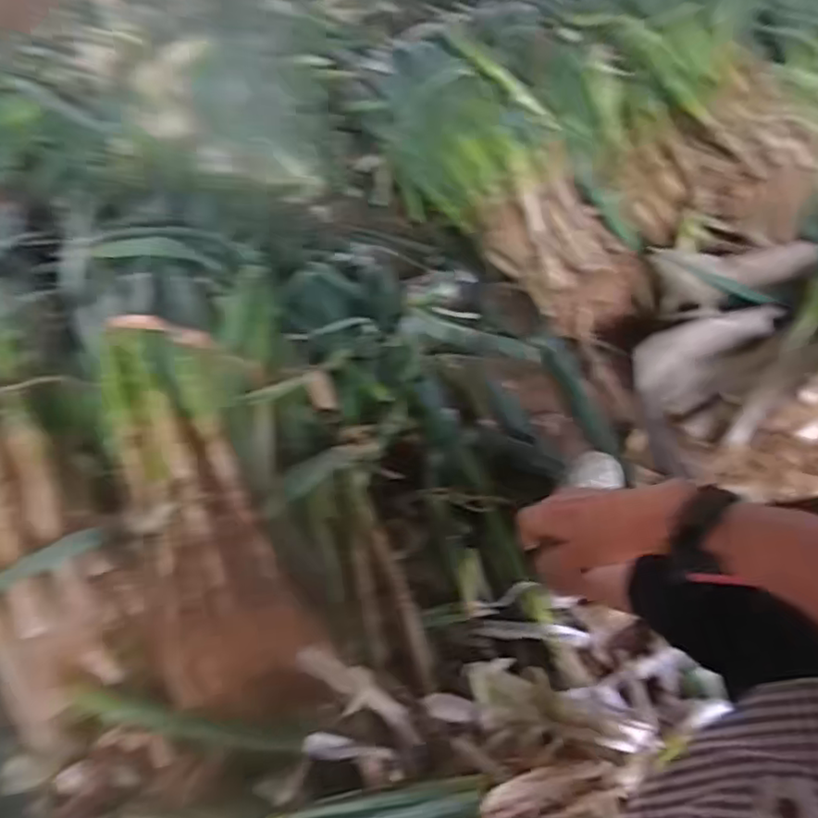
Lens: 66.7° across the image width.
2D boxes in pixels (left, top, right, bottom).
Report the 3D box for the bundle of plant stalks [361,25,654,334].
[{"bbox_3d":[0.187,-0.534,1.365,0.335,0.237,0.854,-20,54,-16],"label":"bundle of plant stalks"}]

